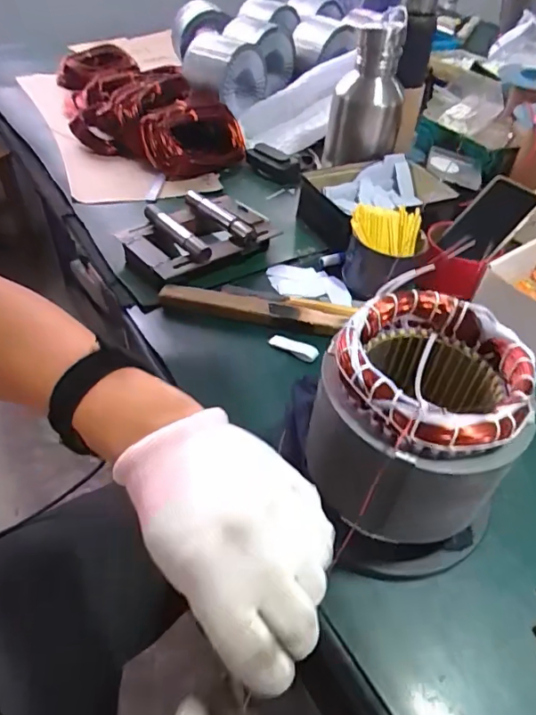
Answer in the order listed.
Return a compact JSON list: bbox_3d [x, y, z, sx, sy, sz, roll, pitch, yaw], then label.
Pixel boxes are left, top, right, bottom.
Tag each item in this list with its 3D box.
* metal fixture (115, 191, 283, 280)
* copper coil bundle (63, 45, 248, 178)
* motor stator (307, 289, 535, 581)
[{"bbox_3d":[-0.097,-0.168,0.706,0.199,0.055,0.142,-33,56,-31],"label":"metal fixture"},{"bbox_3d":[-0.288,-0.512,0.993,0.229,0.092,0.564,-23,51,-24],"label":"copper coil bundle"},{"bbox_3d":[0.113,0.060,0.413,0.143,0.181,0.155,-1,46,-5],"label":"motor stator"}]

